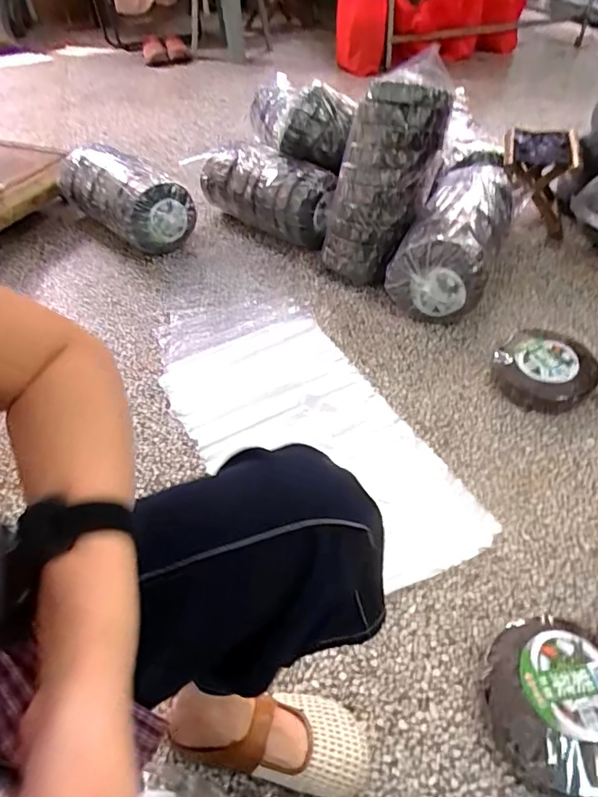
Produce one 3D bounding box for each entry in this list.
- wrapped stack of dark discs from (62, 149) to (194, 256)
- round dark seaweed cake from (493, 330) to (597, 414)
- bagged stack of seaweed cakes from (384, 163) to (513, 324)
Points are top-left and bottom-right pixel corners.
[{"bbox_3d":[-0.510,-0.583,1.501,0.424,0.212,0.193,35,57,31],"label":"wrapped stack of dark discs"},{"bbox_3d":[0.502,-0.057,1.050,0.183,0.070,0.174,-2,46,2],"label":"round dark seaweed cake"},{"bbox_3d":[0.386,-0.390,1.277,0.216,0.215,0.444,18,50,19],"label":"bagged stack of seaweed cakes"}]

